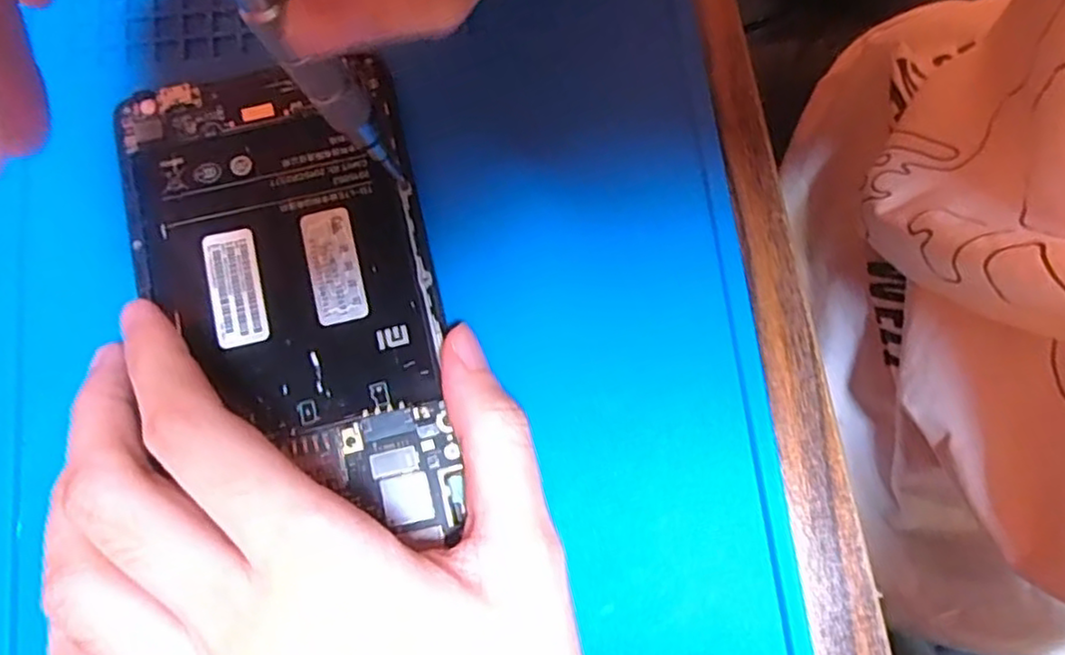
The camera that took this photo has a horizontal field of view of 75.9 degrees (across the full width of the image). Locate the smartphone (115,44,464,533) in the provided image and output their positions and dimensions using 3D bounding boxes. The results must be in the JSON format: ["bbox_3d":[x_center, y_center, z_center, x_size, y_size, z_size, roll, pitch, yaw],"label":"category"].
[{"bbox_3d":[-0.061,-0.009,0.173,0.071,0.006,0.126,-13,80,-4],"label":"smartphone"}]

